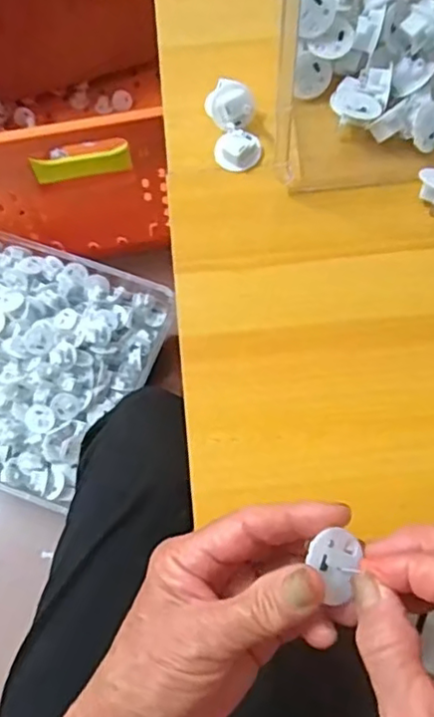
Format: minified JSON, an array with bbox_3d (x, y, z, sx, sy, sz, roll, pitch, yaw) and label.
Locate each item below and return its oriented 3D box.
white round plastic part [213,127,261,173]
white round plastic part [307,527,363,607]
[{"bbox_3d":[0.015,-0.148,0.443,0.032,0.013,0.027,4,70,2],"label":"white round plastic part"},{"bbox_3d":[0.052,0.093,0.277,0.025,0.004,0.031,22,68,-23],"label":"white round plastic part"}]

